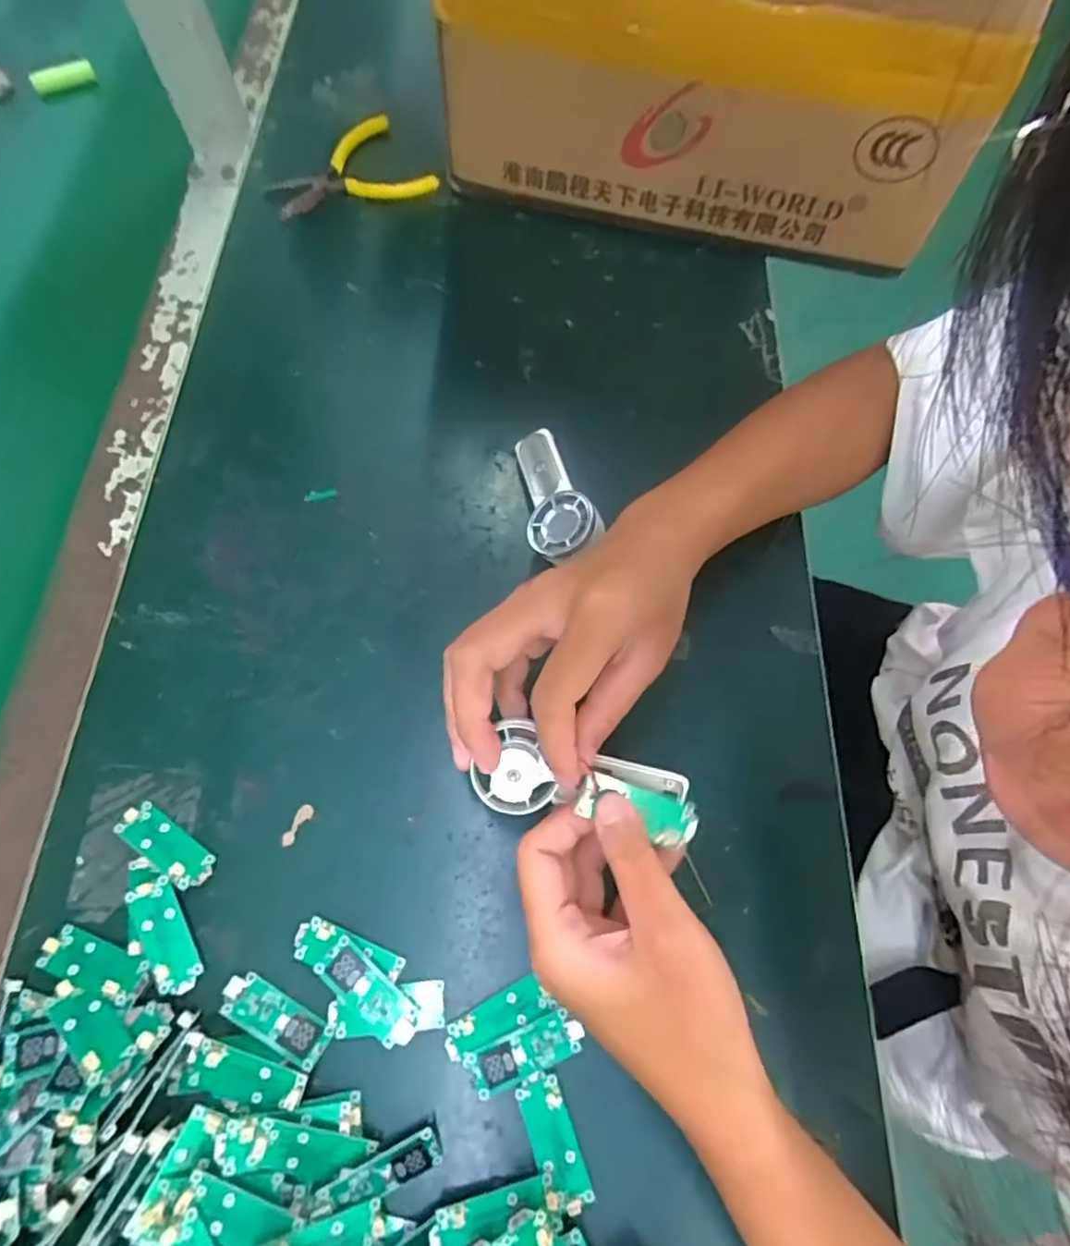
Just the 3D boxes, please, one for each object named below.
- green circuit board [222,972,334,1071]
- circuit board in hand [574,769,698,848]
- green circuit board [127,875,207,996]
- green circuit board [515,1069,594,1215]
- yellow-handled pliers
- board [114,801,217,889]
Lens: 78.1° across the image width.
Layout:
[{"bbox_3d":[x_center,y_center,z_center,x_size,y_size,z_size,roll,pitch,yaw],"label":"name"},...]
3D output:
[{"bbox_3d":[-0.115,0.175,0.293,0.051,0.007,0.017,26,69,9],"label":"green circuit board"},{"bbox_3d":[0.044,0.078,0.276,0.050,0.006,0.018,22,68,-6],"label":"circuit board in hand"},{"bbox_3d":[-0.171,0.144,0.304,0.020,0.007,0.050,-30,71,-13],"label":"green circuit board"},{"bbox_3d":[0.008,0.219,0.279,0.019,0.004,0.048,-15,68,-14],"label":"green circuit board"},{"bbox_3d":[-0.144,-0.338,0.499,0.114,0.017,0.091,-30,72,-13],"label":"yellow-handled pliers"},{"bbox_3d":[-0.178,0.107,0.319,0.051,0.004,0.019,34,55,11],"label":"board"}]

